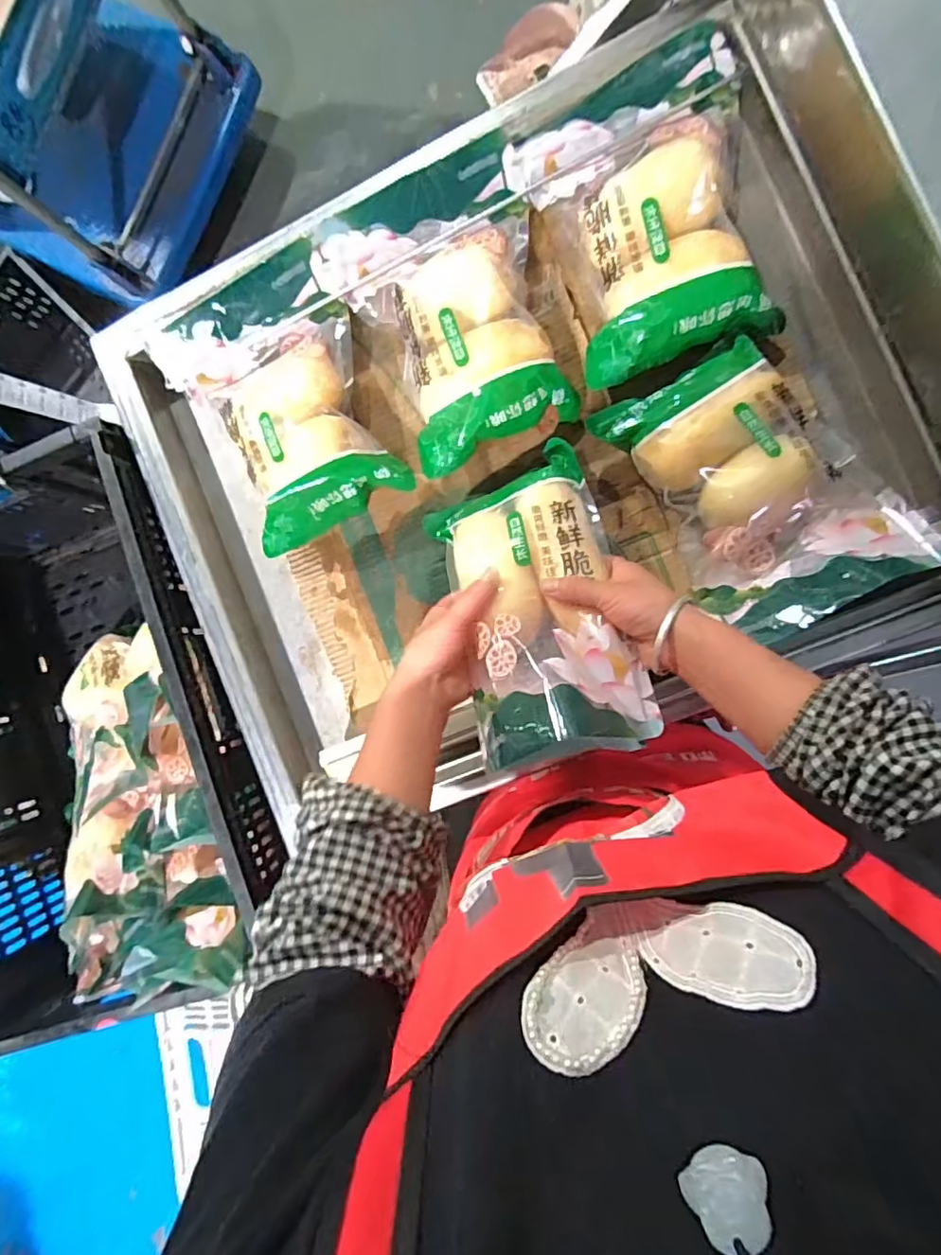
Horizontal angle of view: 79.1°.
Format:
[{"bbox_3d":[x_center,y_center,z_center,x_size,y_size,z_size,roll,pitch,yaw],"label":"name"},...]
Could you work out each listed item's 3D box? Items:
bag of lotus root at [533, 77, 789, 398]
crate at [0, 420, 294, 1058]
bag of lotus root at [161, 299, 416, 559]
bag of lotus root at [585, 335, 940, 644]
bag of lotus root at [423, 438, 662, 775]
[{"bbox_3d":[0.172,-0.348,0.517,0.191,0.069,0.207,-15,89,9],"label":"bag of lotus root"},{"bbox_3d":[-0.447,0.108,0.706,0.428,0.229,0.605,-21,88,9],"label":"crate"},{"bbox_3d":[-0.187,-0.212,0.579,0.191,0.073,0.237,-22,88,9],"label":"bag of lotus root"},{"bbox_3d":[0.252,-0.122,0.492,0.178,0.056,0.241,-29,87,9],"label":"bag of lotus root"},{"bbox_3d":[0.052,-0.026,0.486,0.145,0.062,0.271,-14,64,9],"label":"bag of lotus root"}]

